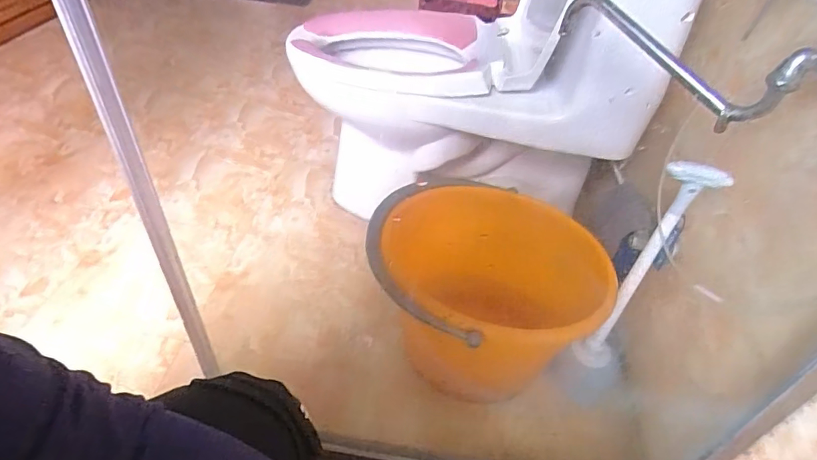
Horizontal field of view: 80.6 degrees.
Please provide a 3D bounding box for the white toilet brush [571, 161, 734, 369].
[{"bbox_3d":[0.346,0.072,0.737,0.066,0.407,0.069,-26,51,-29],"label":"white toilet brush"}]

